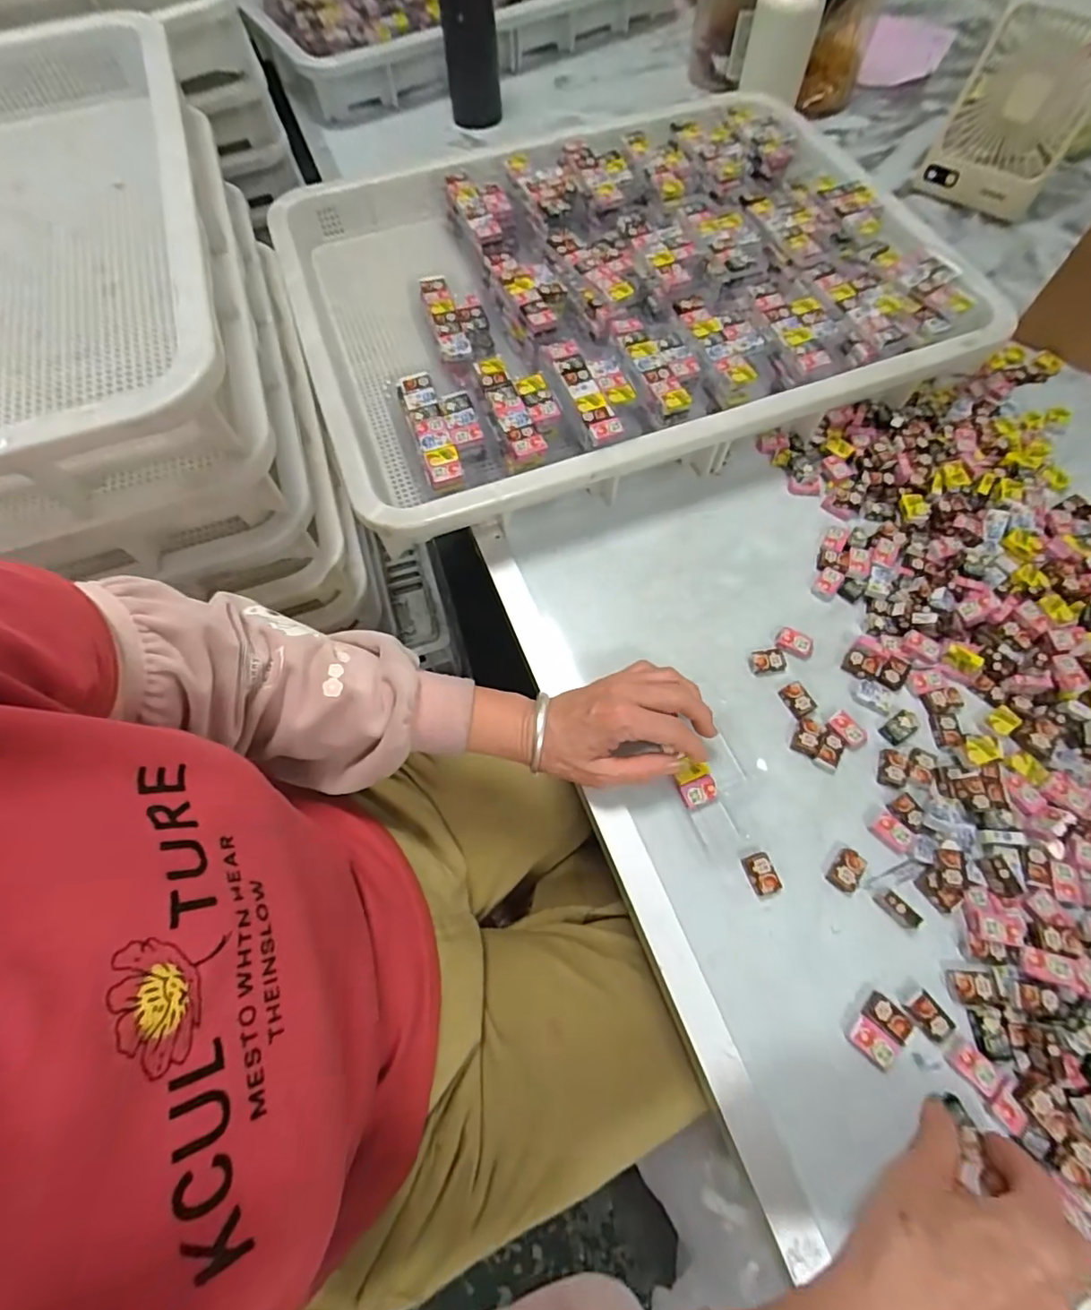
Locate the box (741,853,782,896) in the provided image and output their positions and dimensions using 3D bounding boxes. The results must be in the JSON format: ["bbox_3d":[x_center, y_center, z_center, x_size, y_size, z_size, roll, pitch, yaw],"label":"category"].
[{"bbox_3d":[0.148,0.150,0.382,0.019,0.007,0.025,-16,65,-5],"label":"box"}]

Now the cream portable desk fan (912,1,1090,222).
[{"bbox_3d":[0.550,-0.628,0.654,0.139,0.171,0.058,42,42,24],"label":"cream portable desk fan"}]

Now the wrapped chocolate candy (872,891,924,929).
[{"bbox_3d":[0.232,0.167,0.367,0.009,0.015,0.027,-38,69,-14],"label":"wrapped chocolate candy"}]

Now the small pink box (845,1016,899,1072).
[{"bbox_3d":[0.200,0.237,0.341,0.028,0.006,0.017,41,73,19],"label":"small pink box"}]

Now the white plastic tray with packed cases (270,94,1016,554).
[{"bbox_3d":[0.059,-0.372,0.582,0.587,0.084,0.470,-20,66,-7],"label":"white plastic tray with packed cases"}]

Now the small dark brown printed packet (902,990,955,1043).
[{"bbox_3d":[0.237,0.224,0.344,0.018,0.005,0.029,-35,68,-13],"label":"small dark brown printed packet"}]

